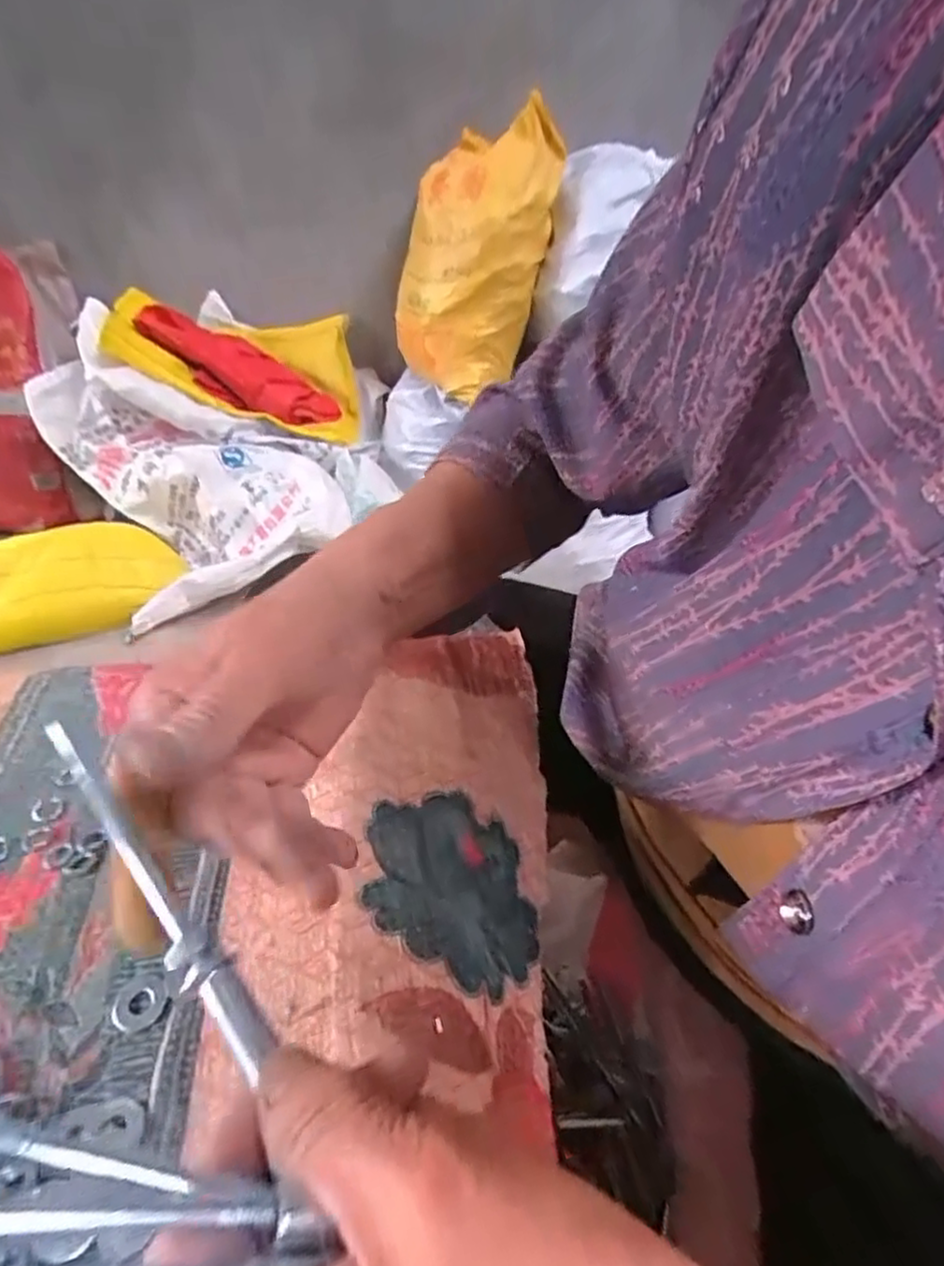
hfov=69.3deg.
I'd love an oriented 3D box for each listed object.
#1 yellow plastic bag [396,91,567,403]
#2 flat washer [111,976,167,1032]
[{"bbox_3d":[-0.001,-0.825,1.498,0.303,0.594,0.111,15,1,15],"label":"yellow plastic bag"},{"bbox_3d":[-0.122,0.135,0.249,0.018,0.005,0.018,0,34,0],"label":"flat washer"}]

